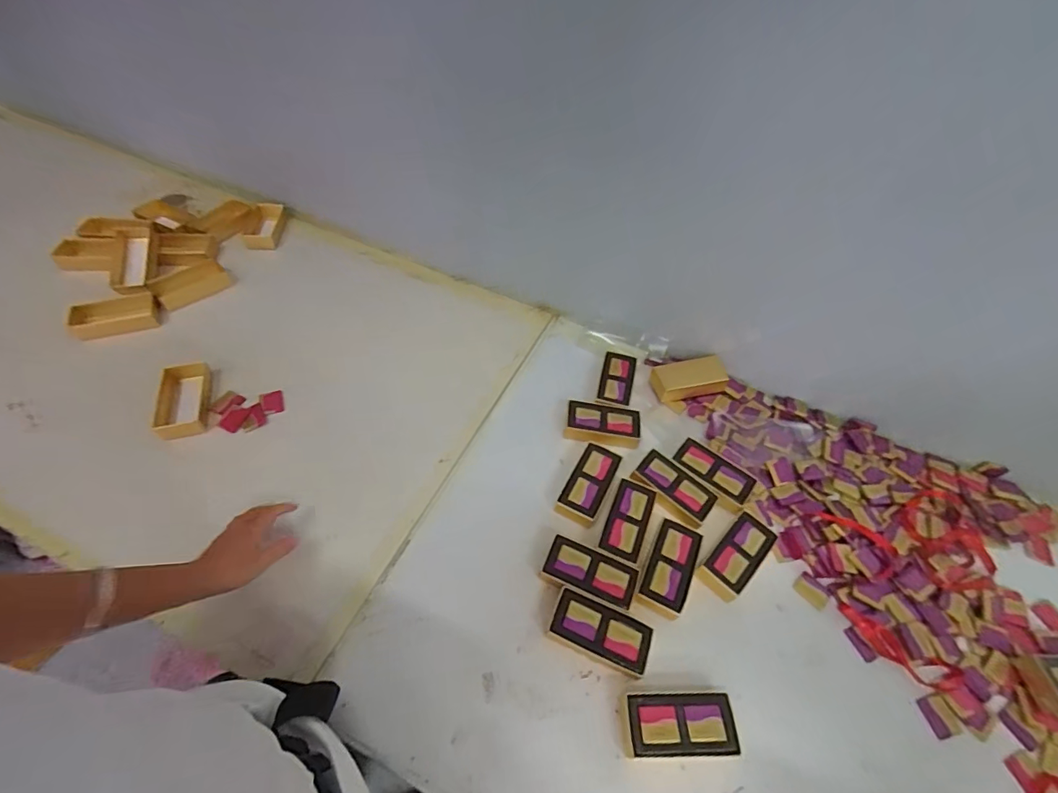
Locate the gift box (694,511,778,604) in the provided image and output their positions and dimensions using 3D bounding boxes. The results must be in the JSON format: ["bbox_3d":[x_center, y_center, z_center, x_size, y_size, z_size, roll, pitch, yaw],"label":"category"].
[{"bbox_3d":[0.272,0.211,0.615,0.053,0.029,0.115,39,59,23],"label":"gift box"}]

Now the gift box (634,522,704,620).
[{"bbox_3d":[0.180,0.219,0.595,0.058,0.027,0.115,23,54,13],"label":"gift box"}]

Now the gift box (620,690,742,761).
[{"bbox_3d":[0.158,0.349,0.496,0.112,0.031,0.058,1,53,-4],"label":"gift box"}]

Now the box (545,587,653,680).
[{"bbox_3d":[0.081,0.274,0.544,0.114,0.027,0.053,21,54,12],"label":"box"}]

